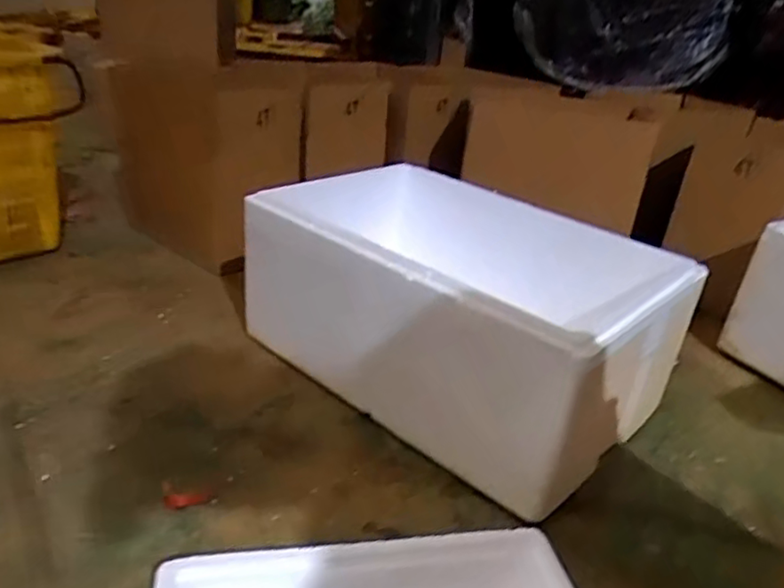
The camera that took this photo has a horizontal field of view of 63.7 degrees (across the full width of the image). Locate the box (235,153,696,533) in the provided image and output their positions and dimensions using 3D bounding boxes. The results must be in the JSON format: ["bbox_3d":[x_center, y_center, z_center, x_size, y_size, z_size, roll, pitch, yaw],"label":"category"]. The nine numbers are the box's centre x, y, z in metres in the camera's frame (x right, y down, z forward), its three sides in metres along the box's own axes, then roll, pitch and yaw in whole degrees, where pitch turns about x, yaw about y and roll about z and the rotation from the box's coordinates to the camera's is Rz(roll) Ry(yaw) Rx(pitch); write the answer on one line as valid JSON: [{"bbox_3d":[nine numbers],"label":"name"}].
[{"bbox_3d":[0.085,0.028,0.857,0.529,0.238,0.356,21,29,27],"label":"box"}]

